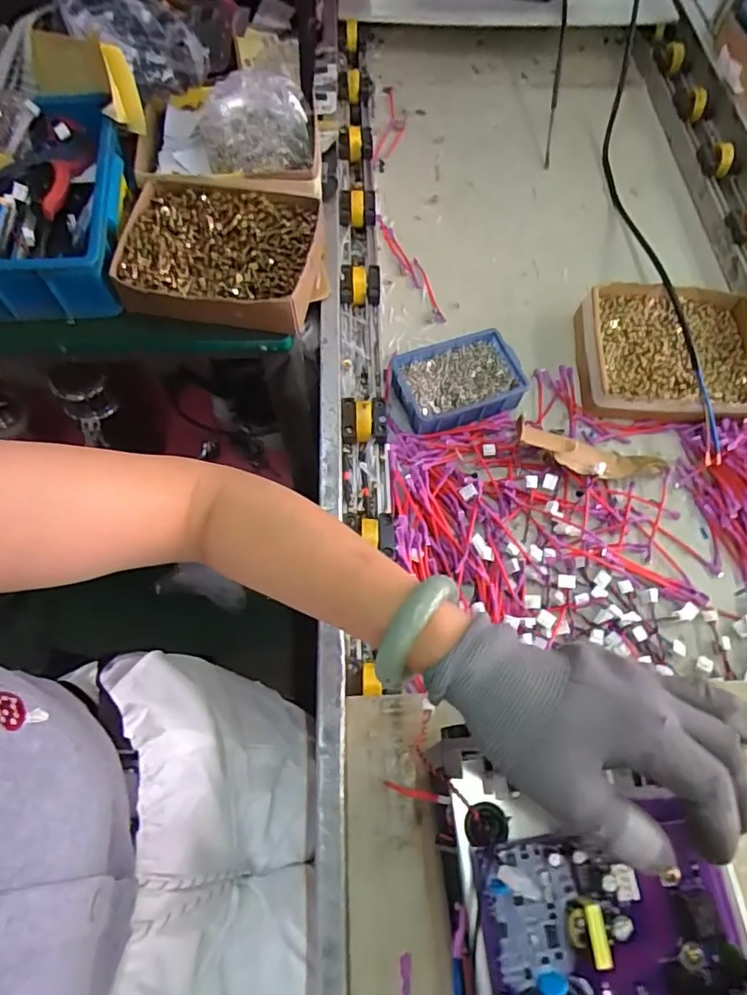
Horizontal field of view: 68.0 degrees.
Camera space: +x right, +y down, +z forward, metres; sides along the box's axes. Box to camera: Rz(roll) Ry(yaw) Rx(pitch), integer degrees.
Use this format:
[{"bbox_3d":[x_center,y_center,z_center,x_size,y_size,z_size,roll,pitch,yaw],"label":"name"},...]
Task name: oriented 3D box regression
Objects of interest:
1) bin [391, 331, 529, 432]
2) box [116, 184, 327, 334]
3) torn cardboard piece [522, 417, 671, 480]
[{"bbox_3d":[0.104,-0.143,0.688,0.152,0.043,0.103,-17,66,-9],"label":"bin"},{"bbox_3d":[-0.180,-0.287,0.658,0.222,0.058,0.183,6,65,2],"label":"box"},{"bbox_3d":[0.256,-0.049,0.655,0.180,0.029,0.054,14,63,-8],"label":"torn cardboard piece"}]

